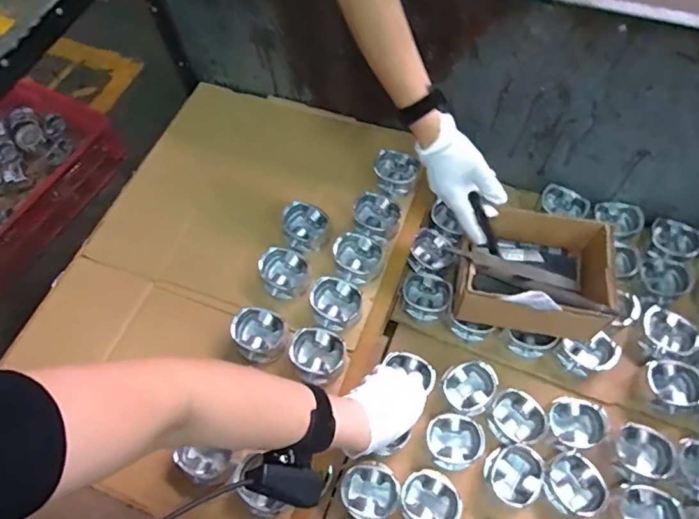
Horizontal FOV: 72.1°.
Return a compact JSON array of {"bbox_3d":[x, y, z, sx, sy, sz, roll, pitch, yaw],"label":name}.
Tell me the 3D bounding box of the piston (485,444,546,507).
[{"bbox_3d":[0.226,0.296,0.658,0.075,0.049,0.071,-1,62,2],"label":"piston"}]

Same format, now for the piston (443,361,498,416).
[{"bbox_3d":[0.176,0.187,0.707,0.076,0.041,0.074,-1,62,2],"label":"piston"}]

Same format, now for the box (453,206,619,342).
[{"bbox_3d":[0.262,0.016,0.701,0.200,0.107,0.156,8,63,8],"label":"box"}]

